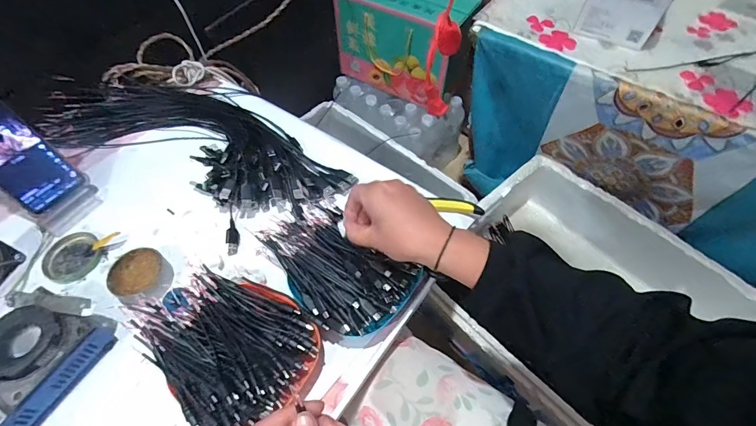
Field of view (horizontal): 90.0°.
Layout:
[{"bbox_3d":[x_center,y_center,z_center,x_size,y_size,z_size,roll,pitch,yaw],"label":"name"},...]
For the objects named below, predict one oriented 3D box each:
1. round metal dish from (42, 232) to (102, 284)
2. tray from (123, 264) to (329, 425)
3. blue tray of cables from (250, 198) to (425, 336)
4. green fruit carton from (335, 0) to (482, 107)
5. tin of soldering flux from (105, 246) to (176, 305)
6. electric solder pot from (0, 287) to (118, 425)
[{"bbox_3d":[-0.396,0.058,0.490,0.073,0.009,0.066,24,61,15],"label":"round metal dish"},{"bbox_3d":[-0.156,0.131,0.399,0.179,0.062,0.136,36,65,20],"label":"tray"},{"bbox_3d":[-0.053,0.061,0.442,0.179,0.044,0.126,35,64,20],"label":"blue tray of cables"},{"bbox_3d":[0.076,-0.470,1.014,0.323,0.238,0.189,31,63,18],"label":"green fruit carton"},{"bbox_3d":[-0.284,0.078,0.457,0.071,0.026,0.062,38,65,21],"label":"tin of soldering flux"},{"bbox_3d":[-0.367,0.162,0.386,0.109,0.061,0.162,17,60,11],"label":"electric solder pot"}]

